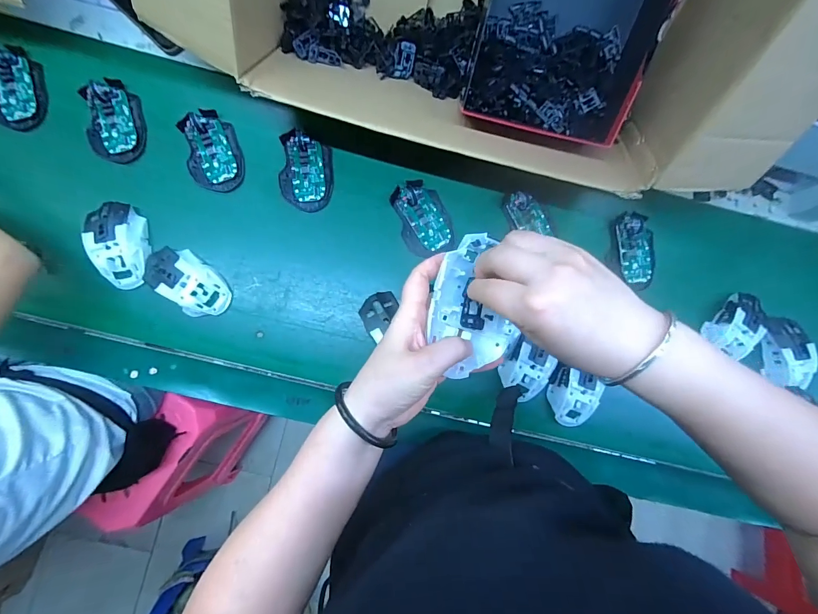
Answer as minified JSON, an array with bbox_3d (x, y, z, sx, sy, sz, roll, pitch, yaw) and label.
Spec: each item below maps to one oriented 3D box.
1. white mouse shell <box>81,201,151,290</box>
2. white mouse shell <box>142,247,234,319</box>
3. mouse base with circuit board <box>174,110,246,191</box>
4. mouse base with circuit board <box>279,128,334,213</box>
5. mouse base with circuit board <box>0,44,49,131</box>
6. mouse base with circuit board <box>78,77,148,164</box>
[{"bbox_3d":[-0.381,-0.086,0.493,0.065,0.034,0.113,-21,87,-6],"label":"white mouse shell"},{"bbox_3d":[-0.295,-0.034,0.496,0.112,0.037,0.064,40,83,0],"label":"white mouse shell"},{"bbox_3d":[-0.276,-0.221,0.523,0.072,0.020,0.113,-12,86,-5],"label":"mouse base with circuit board"},{"bbox_3d":[-0.146,-0.191,0.529,0.072,0.019,0.108,-3,85,-5],"label":"mouse base with circuit board"},{"bbox_3d":[-0.542,-0.300,0.509,0.071,0.017,0.111,-6,85,-5],"label":"mouse base with circuit board"},{"bbox_3d":[-0.408,-0.259,0.514,0.069,0.019,0.115,-12,86,-5],"label":"mouse base with circuit board"}]

